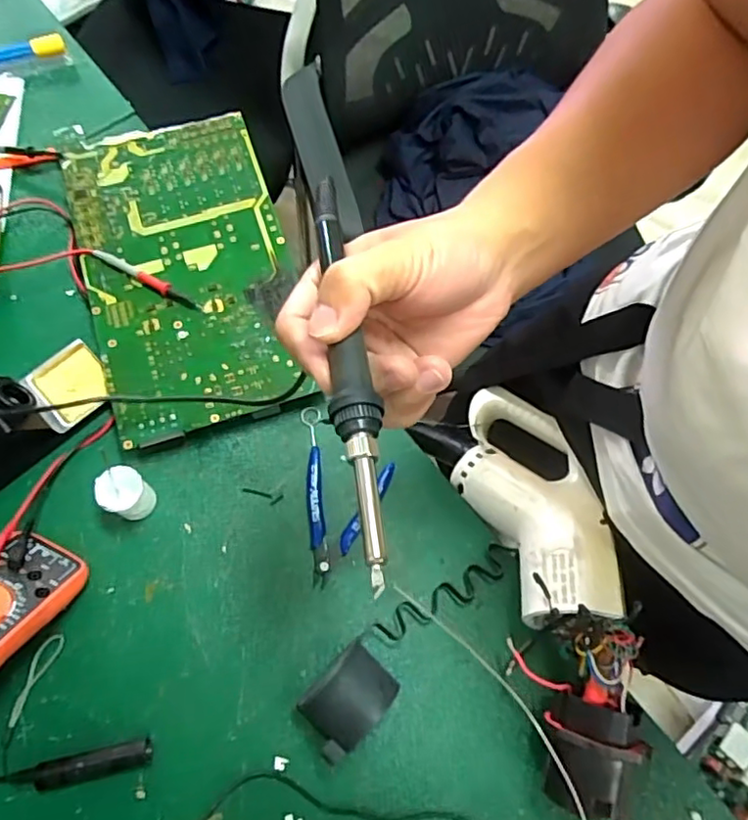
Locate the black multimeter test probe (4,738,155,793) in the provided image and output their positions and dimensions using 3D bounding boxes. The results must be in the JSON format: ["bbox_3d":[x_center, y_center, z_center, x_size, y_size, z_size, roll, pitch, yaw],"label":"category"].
[{"bbox_3d":[-0.225,0.274,0.472,0.104,0.014,0.020,-11,71,-6],"label":"black multimeter test probe"}]

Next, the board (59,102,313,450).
[{"bbox_3d":[-0.185,-0.139,0.620,0.195,0.039,0.338,-18,71,-8],"label":"board"}]

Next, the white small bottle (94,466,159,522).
[{"bbox_3d":[-0.213,0.072,0.531,0.038,0.047,0.036,1,70,-1],"label":"white small bottle"}]

